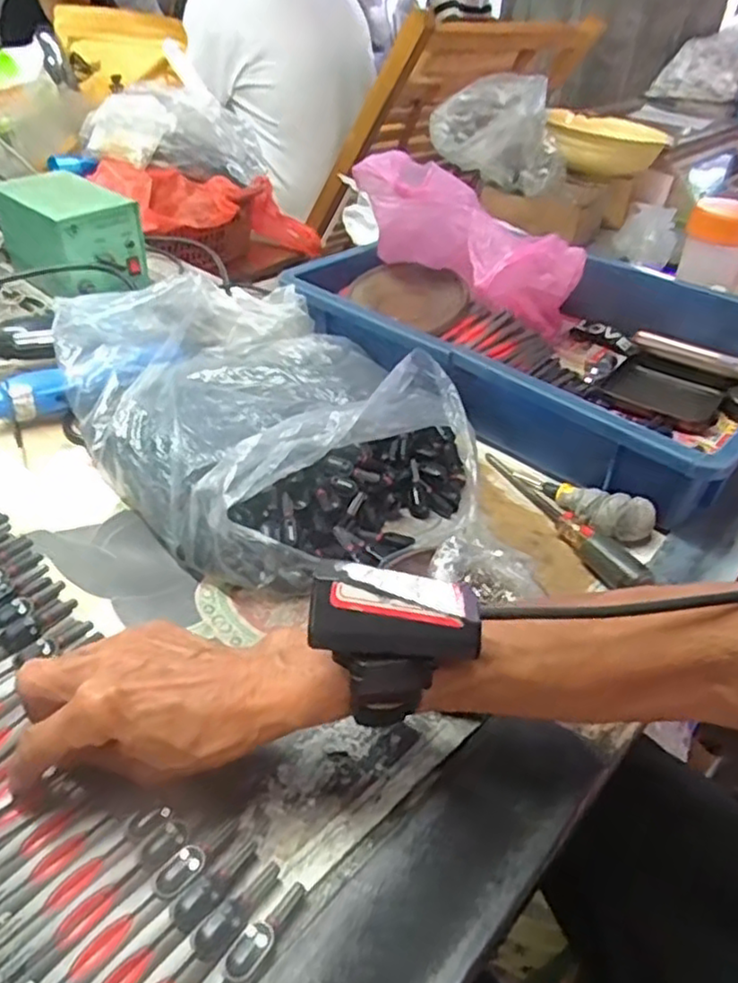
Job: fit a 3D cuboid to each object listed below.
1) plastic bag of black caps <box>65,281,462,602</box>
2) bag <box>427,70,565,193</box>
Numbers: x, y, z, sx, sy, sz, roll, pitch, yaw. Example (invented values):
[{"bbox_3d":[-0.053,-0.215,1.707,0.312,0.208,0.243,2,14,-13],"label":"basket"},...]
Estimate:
[{"bbox_3d":[-0.087,-0.073,0.548,0.240,0.078,0.355,-21,45,-26],"label":"plastic bag of black caps"},{"bbox_3d":[0.178,-0.481,0.929,0.170,0.112,0.128,24,44,24],"label":"bag"}]

